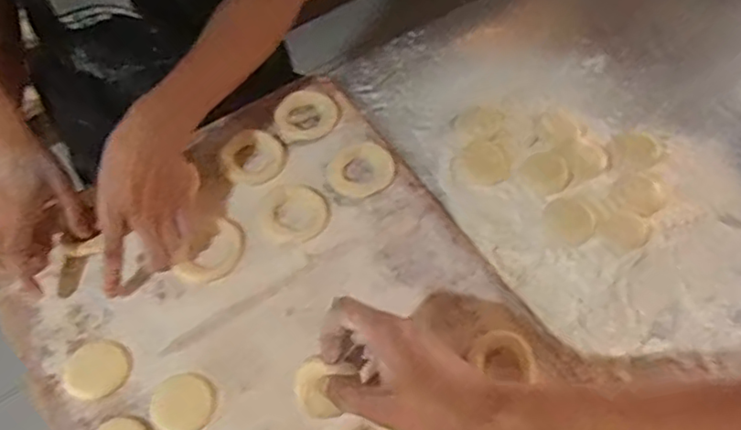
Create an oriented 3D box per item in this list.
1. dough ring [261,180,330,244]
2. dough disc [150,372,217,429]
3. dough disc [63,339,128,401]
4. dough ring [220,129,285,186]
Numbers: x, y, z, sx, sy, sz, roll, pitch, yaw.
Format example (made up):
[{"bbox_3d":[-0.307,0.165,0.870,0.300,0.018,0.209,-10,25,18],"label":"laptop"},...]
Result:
[{"bbox_3d":[-0.078,-0.003,0.654,0.066,0.005,0.067,0,62,-1],"label":"dough ring"},{"bbox_3d":[-0.167,0.169,0.561,0.054,0.005,0.052,0,62,-1],"label":"dough disc"},{"bbox_3d":[-0.249,0.141,0.570,0.054,0.007,0.049,-38,69,-19],"label":"dough disc"},{"bbox_3d":[-0.128,-0.063,0.683,0.066,0.008,0.064,0,62,-1],"label":"dough ring"}]

